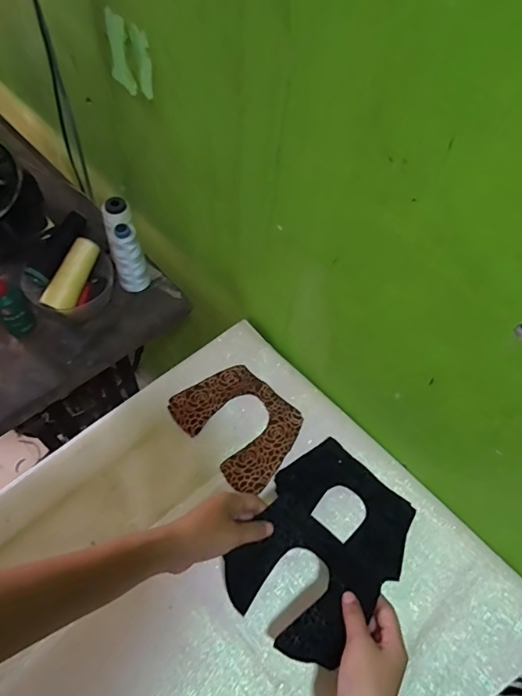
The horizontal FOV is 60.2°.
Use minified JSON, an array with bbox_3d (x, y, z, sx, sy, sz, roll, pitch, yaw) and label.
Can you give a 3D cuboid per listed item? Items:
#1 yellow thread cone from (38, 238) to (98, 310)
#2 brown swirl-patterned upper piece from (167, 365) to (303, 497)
[{"bbox_3d":[-0.266,-0.103,0.643,0.032,0.039,0.109,25,81,11],"label":"yellow thread cone"},{"bbox_3d":[-0.027,0.096,0.594,0.158,0.005,0.124,43,67,15],"label":"brown swirl-patterned upper piece"}]

